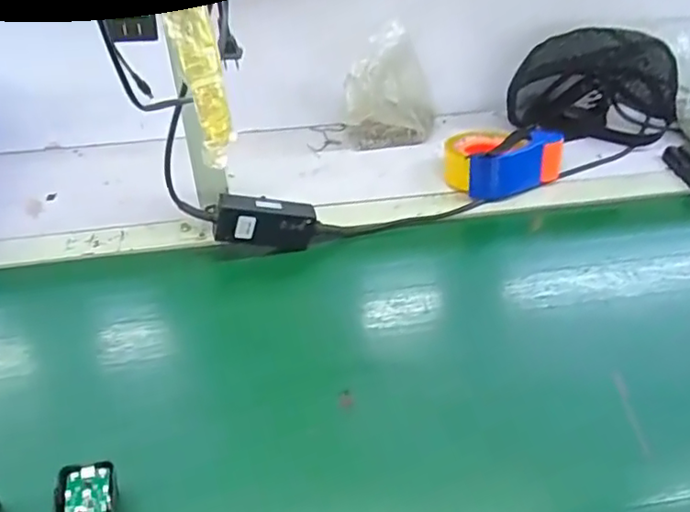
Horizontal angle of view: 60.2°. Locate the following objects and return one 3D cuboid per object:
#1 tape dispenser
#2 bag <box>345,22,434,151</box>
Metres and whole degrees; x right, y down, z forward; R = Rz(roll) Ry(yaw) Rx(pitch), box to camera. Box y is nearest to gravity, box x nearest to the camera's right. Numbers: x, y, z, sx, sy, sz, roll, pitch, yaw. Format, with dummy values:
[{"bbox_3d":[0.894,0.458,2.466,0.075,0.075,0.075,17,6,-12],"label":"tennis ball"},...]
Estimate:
[{"bbox_3d":[0.211,-0.134,0.820,0.148,0.067,0.104,-9,41,-8],"label":"tape dispenser"},{"bbox_3d":[0.069,-0.248,0.878,0.137,0.152,0.094,1,41,3],"label":"bag"}]

